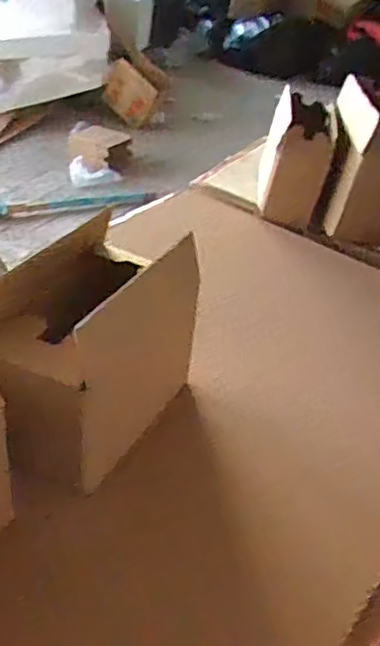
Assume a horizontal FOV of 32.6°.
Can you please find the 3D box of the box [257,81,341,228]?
[{"bbox_3d":[0.202,-0.318,1.255,0.131,0.180,0.226,10,36,3],"label":"box"}]

